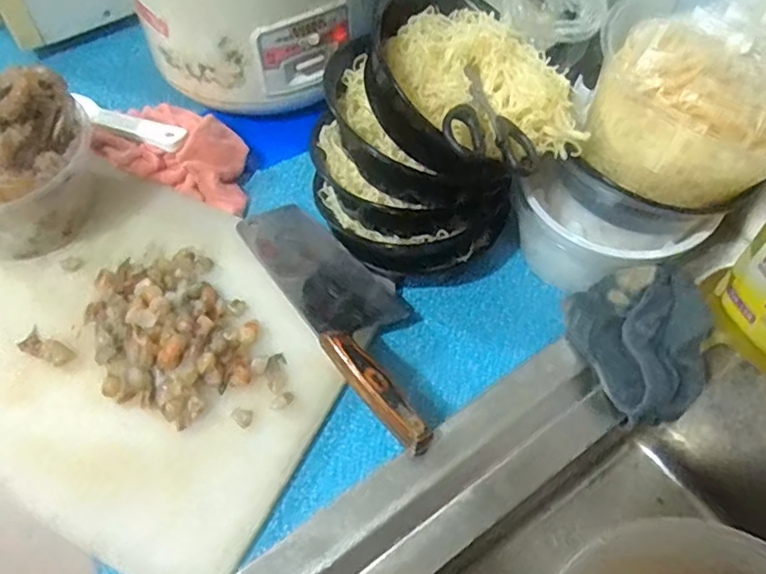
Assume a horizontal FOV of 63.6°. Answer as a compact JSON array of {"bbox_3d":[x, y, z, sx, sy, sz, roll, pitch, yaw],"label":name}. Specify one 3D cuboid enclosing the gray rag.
[{"bbox_3d":[0.196,0.036,0.470,0.093,0.045,0.124,-9,58,-5],"label":"gray rag"}]

